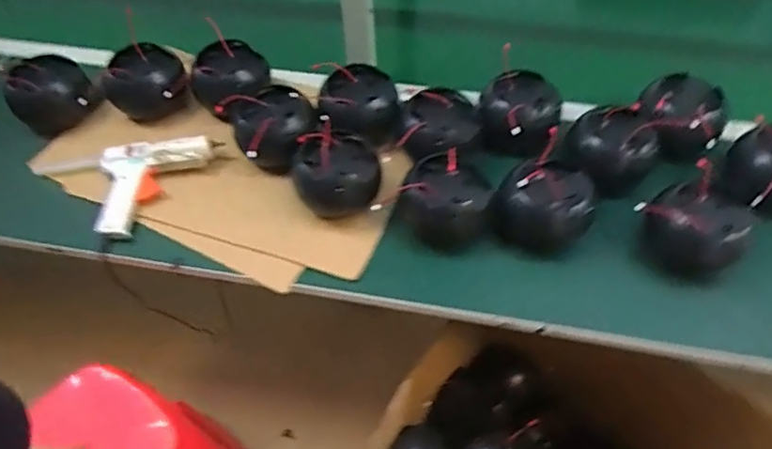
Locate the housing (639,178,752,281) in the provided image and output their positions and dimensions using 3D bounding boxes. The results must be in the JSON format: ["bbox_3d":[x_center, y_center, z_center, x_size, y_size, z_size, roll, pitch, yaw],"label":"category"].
[{"bbox_3d":[0.428,0.007,0.821,0.122,0.117,0.125,-1,53,1],"label":"housing"}]

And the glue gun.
[{"bbox_3d":[-0.347,-0.061,0.897,0.180,0.057,0.156,-8,53,-4],"label":"glue gun"}]

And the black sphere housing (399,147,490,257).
[{"bbox_3d":[0.086,-0.028,0.835,0.124,0.104,0.122,4,54,5],"label":"black sphere housing"}]

